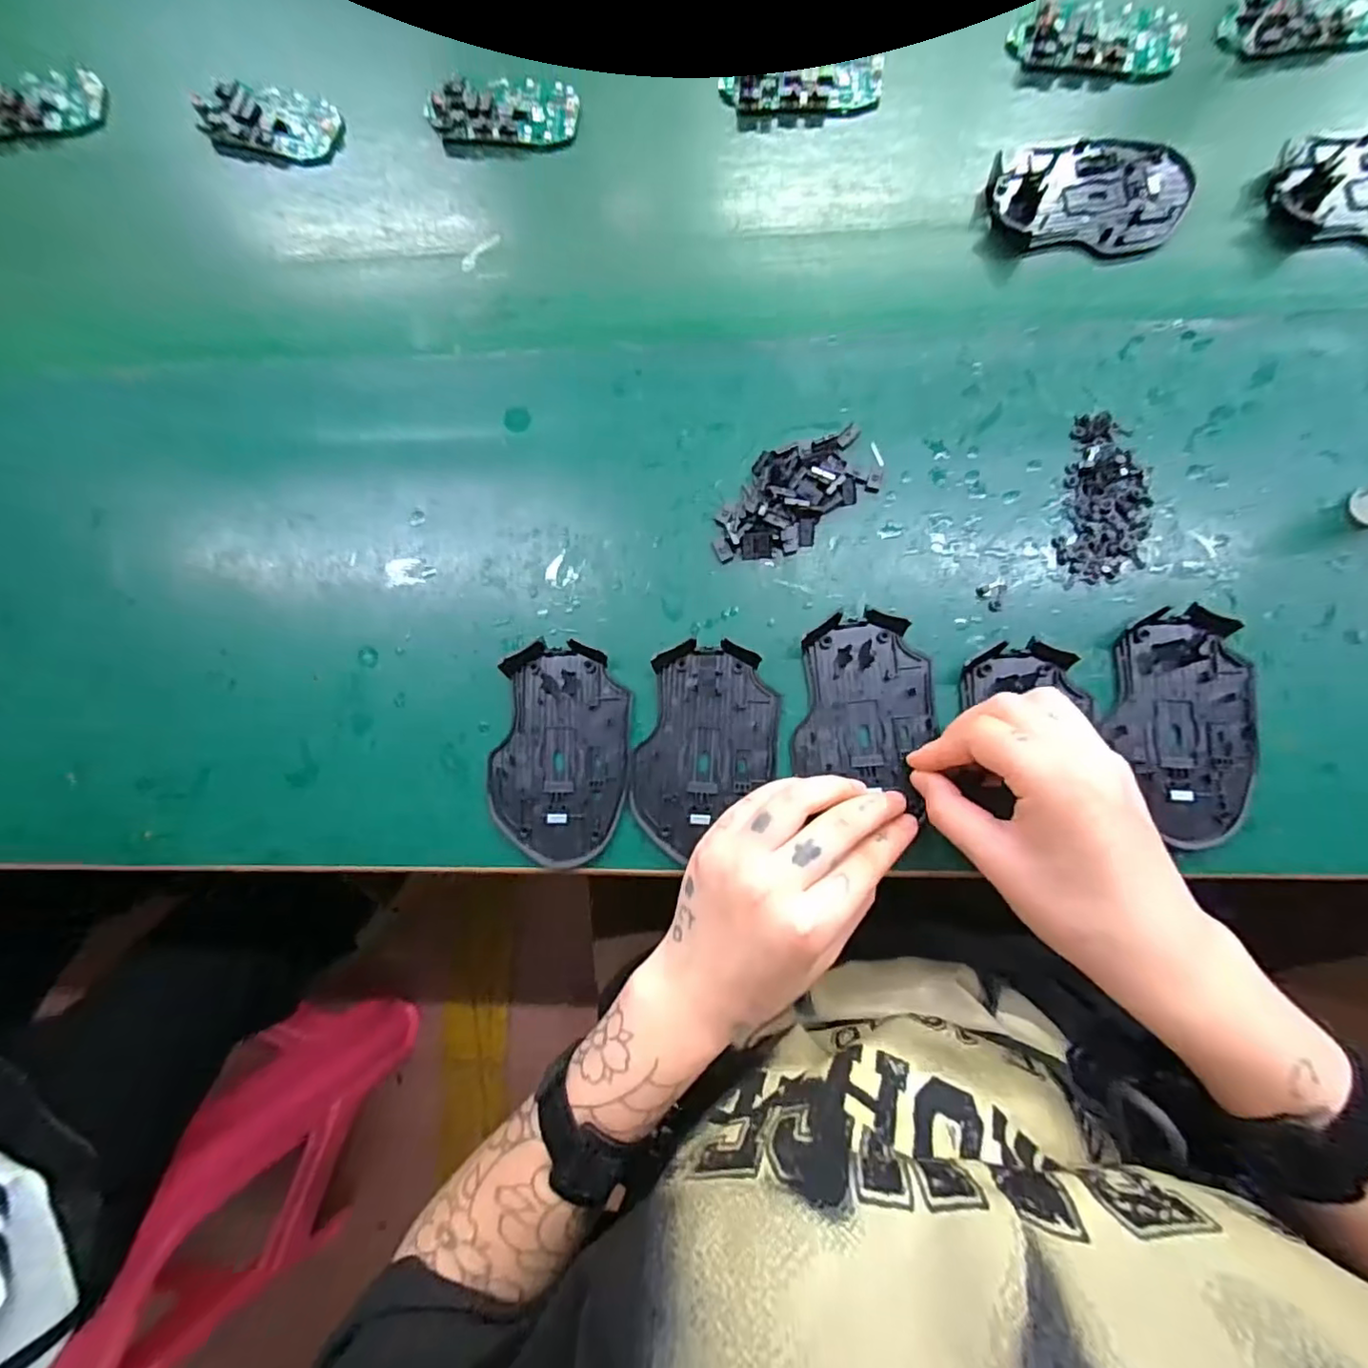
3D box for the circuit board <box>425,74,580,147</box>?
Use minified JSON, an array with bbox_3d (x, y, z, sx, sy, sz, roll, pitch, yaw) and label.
[{"bbox_3d":[-0.115,-0.366,0.385,0.094,0.014,0.042,3,82,4],"label":"circuit board"}]

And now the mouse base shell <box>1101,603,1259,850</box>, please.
[{"bbox_3d":[0.255,0.021,0.305,0.067,0.009,0.115,2,82,4],"label":"mouse base shell"}]

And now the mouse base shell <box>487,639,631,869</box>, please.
[{"bbox_3d":[-0.066,0.037,0.324,0.072,0.013,0.113,9,82,5],"label":"mouse base shell"}]

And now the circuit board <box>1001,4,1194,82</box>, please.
[{"bbox_3d":[0.249,-0.392,0.368,0.097,0.011,0.047,16,83,6],"label":"circuit board"}]

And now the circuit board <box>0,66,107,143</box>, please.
[{"bbox_3d":[-0.438,-0.390,0.406,0.087,0.016,0.049,-17,81,1],"label":"circuit board"}]

